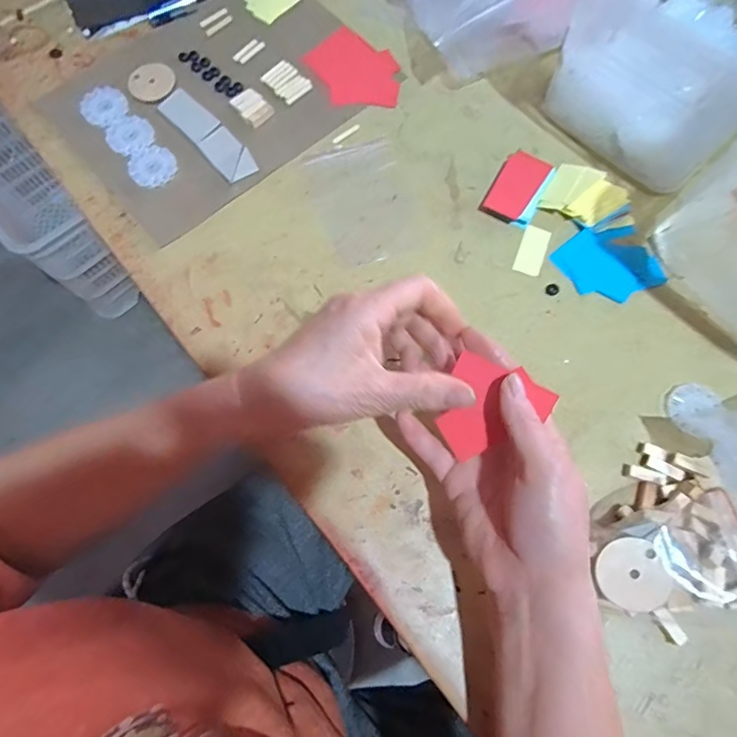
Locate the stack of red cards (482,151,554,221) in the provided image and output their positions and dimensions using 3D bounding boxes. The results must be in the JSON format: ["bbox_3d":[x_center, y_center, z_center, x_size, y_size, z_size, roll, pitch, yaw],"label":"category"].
[{"bbox_3d":[0.128,-0.158,0.403,0.036,0.006,0.065,29,75,8],"label":"stack of red cards"}]

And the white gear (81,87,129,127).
[{"bbox_3d":[-0.239,-0.237,0.421,0.042,0.004,0.041,0,72,0],"label":"white gear"}]

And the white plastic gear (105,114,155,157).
[{"bbox_3d":[-0.211,-0.206,0.413,0.039,0.004,0.040,0,72,0],"label":"white plastic gear"}]

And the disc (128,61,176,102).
[{"bbox_3d":[-0.200,-0.264,0.431,0.043,0.004,0.042,0,72,0],"label":"disc"}]

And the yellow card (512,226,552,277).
[{"bbox_3d":[0.137,-0.098,0.390,0.021,0.004,0.044,21,74,6],"label":"yellow card"}]

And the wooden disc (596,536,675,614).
[{"bbox_3d":[0.160,0.125,0.284,0.038,0.004,0.042,-29,81,8],"label":"wooden disc"}]

